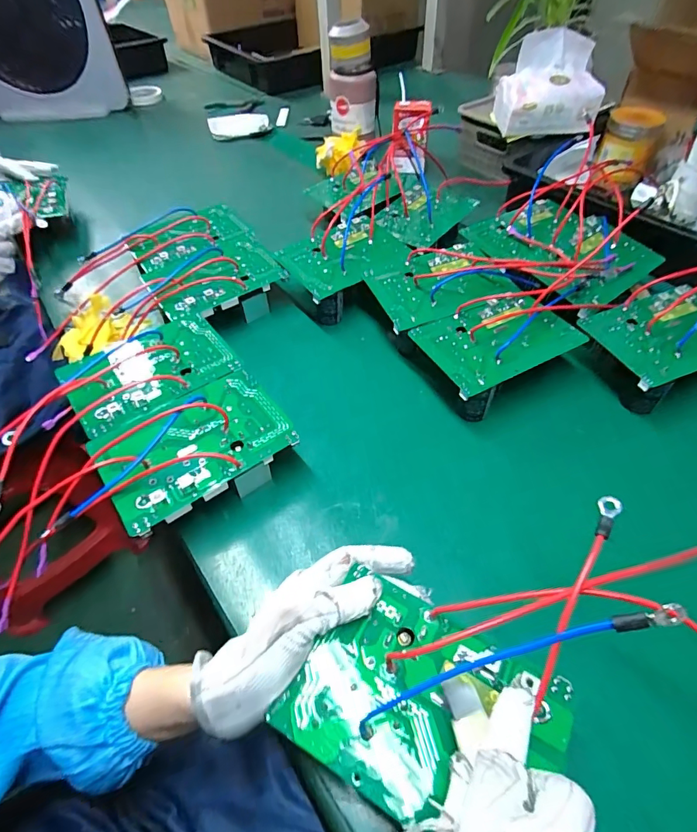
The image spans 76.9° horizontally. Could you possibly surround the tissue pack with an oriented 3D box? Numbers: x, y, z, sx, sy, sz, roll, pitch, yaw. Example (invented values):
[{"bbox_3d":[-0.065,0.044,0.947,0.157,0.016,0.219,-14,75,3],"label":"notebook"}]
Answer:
[{"bbox_3d":[0.305,-0.499,0.662,0.150,0.115,0.074,11,53,11],"label":"tissue pack"}]

